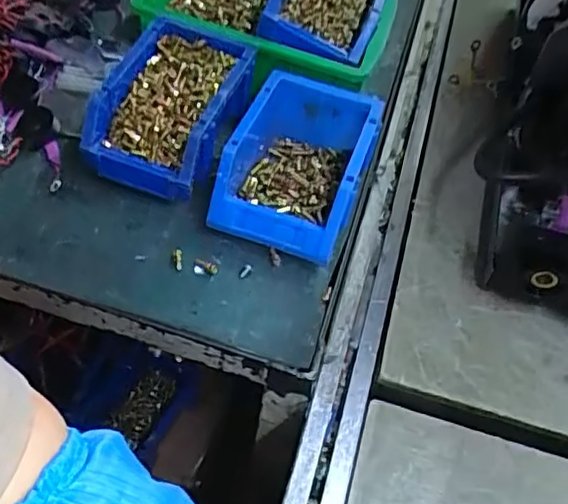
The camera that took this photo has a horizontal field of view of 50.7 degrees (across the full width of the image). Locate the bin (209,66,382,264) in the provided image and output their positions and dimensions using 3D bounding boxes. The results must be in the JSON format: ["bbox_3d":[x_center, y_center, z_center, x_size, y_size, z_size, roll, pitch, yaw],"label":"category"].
[{"bbox_3d":[0.012,-0.075,0.533,0.118,0.083,0.160,14,52,5],"label":"bin"}]

